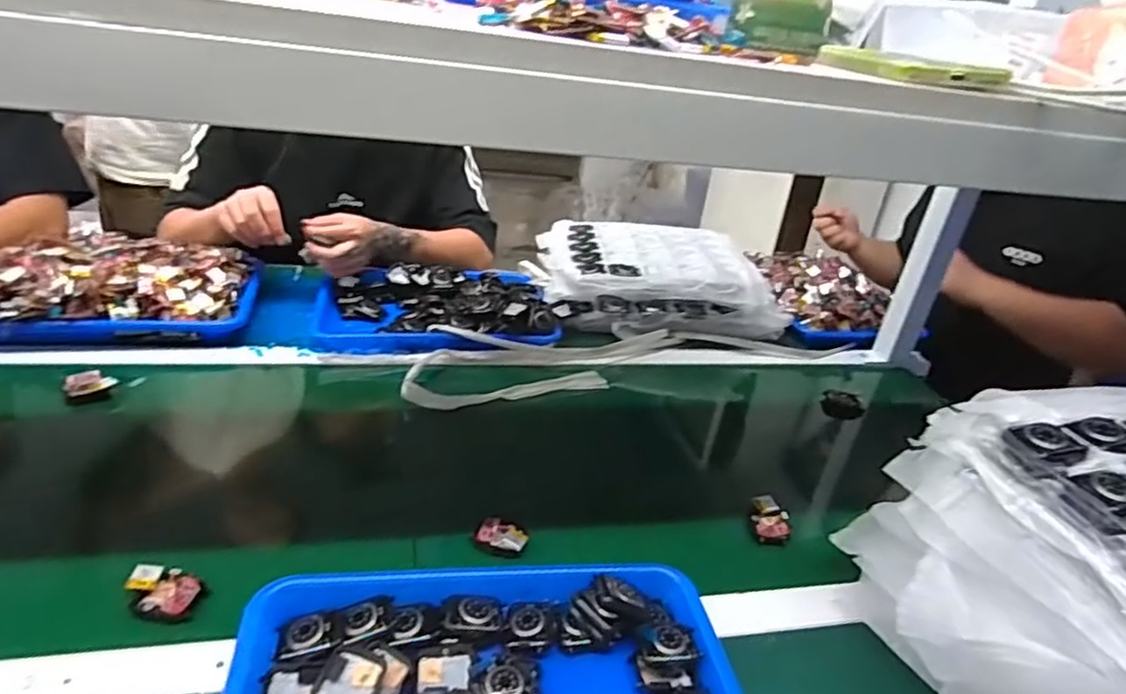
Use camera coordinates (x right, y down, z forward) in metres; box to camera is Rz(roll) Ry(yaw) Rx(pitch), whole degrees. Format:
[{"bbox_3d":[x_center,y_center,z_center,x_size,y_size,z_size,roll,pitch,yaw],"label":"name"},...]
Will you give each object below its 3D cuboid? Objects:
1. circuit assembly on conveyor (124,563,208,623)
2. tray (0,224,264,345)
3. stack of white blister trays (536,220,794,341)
[{"bbox_3d":[-0.292,0.179,0.480,0.053,0.014,0.038,13,27,10],"label":"circuit assembly on conveyor"},{"bbox_3d":[-0.566,-0.075,0.807,0.348,0.073,0.197,-2,29,-19],"label":"tray"},{"bbox_3d":[0.144,-0.112,1.016,0.344,0.086,0.259,4,27,-7],"label":"stack of white blister trays"}]

